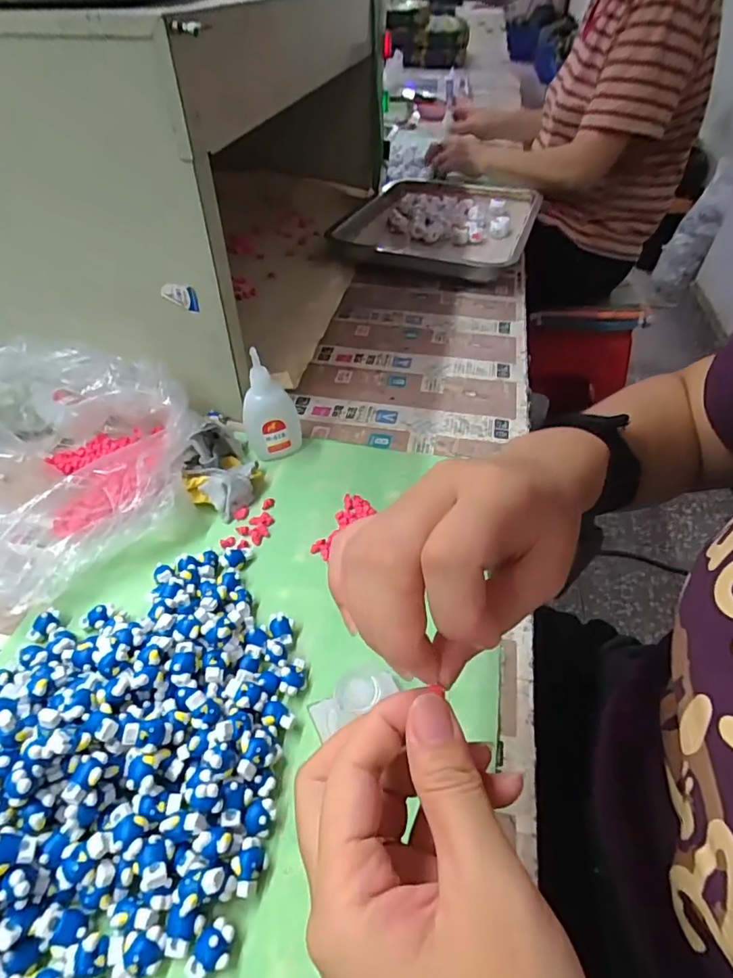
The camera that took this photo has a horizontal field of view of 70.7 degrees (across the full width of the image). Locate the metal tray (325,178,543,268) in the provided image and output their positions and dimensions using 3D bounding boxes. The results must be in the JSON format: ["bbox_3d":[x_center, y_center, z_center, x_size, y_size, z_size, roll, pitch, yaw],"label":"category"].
[{"bbox_3d":[0.101,-0.344,0.683,0.223,0.046,0.248,18,49,16],"label":"metal tray"}]

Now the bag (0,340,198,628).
[{"bbox_3d":[-0.254,-0.022,0.372,0.224,0.096,0.205,-3,46,-2],"label":"bag"}]

